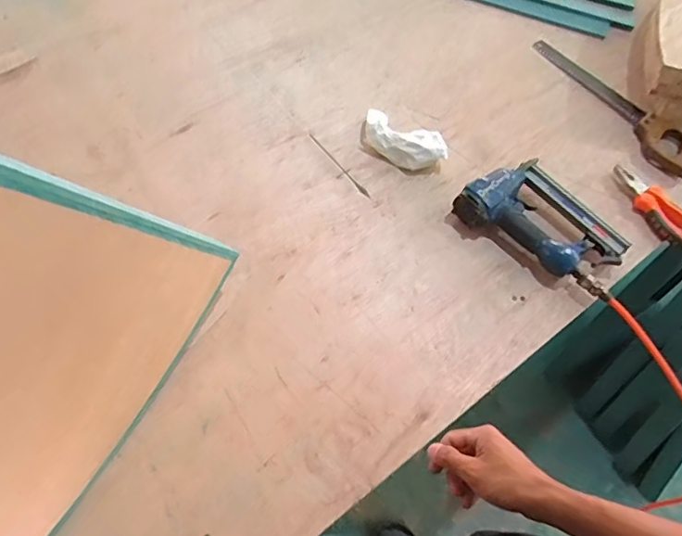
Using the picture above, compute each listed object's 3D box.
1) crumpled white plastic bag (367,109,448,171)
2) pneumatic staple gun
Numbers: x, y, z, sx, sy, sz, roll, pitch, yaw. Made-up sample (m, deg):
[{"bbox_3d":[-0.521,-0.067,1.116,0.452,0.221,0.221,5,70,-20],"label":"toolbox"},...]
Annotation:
[{"bbox_3d":[0.103,-0.212,0.875,0.151,0.041,0.071,25,62,10],"label":"crumpled white plastic bag"},{"bbox_3d":[0.317,-0.080,0.811,0.249,0.054,0.156,34,64,14],"label":"pneumatic staple gun"}]

